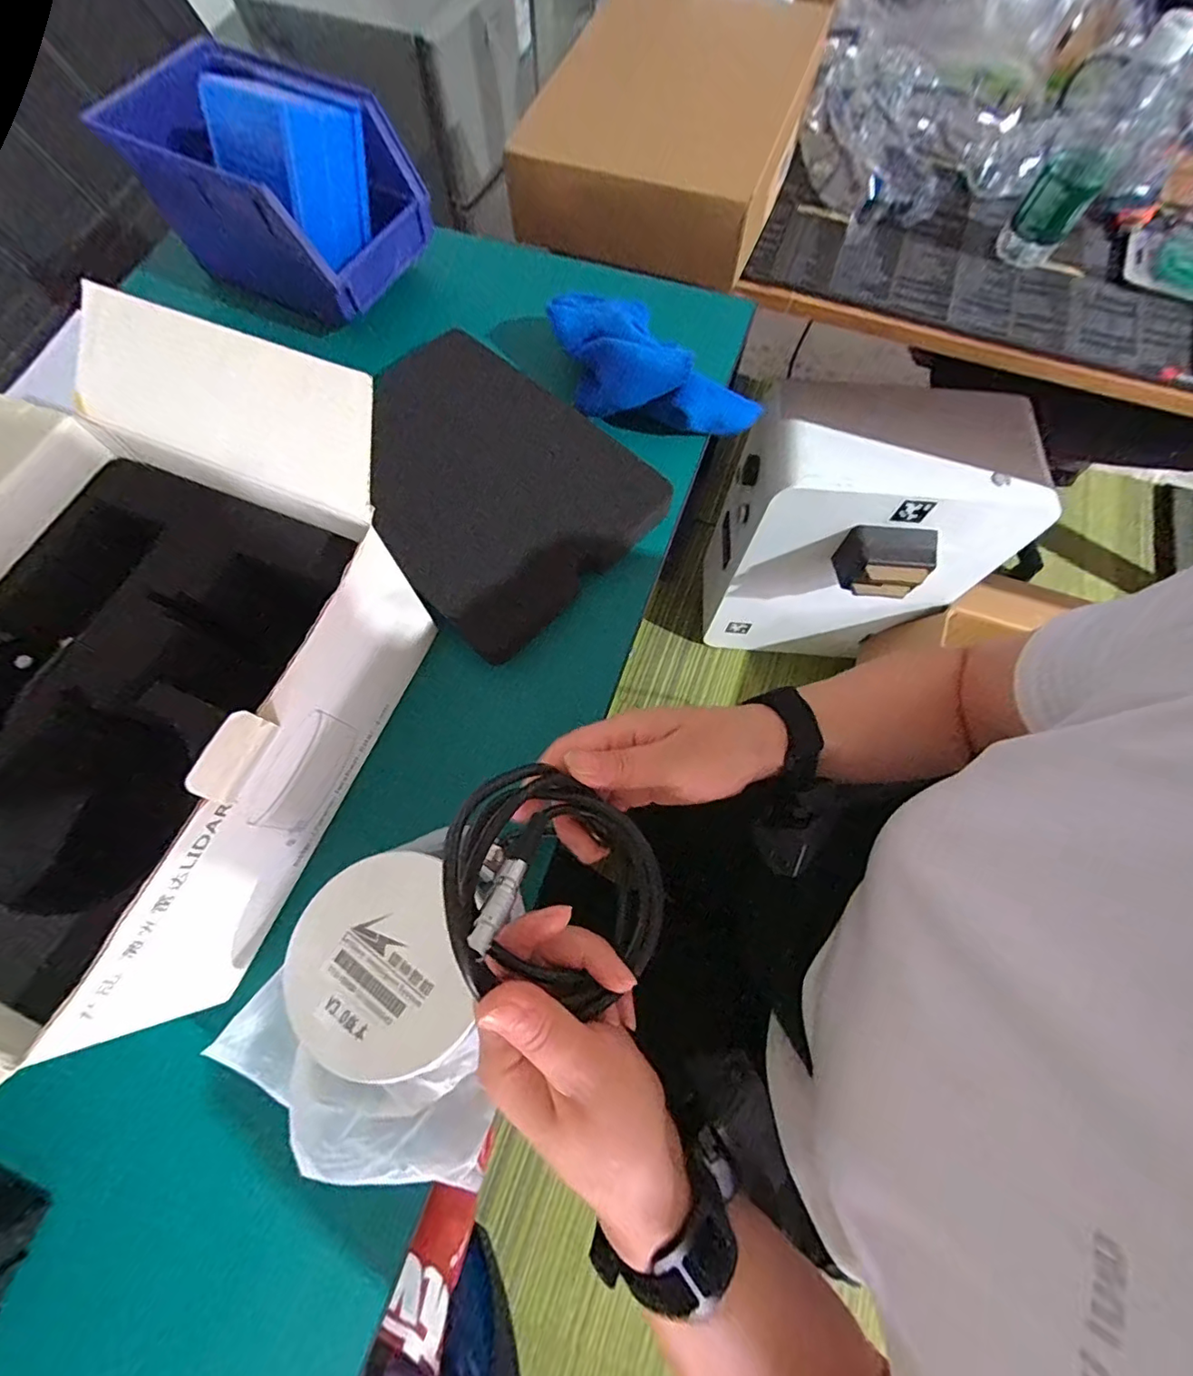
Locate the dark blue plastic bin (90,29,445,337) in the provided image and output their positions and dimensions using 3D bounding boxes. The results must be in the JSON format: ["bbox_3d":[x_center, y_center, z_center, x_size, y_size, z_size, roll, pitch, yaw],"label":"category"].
[{"bbox_3d":[-0.265,-0.426,0.467,0.199,0.116,0.139,28,73,10],"label":"dark blue plastic bin"}]

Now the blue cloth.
[{"bbox_3d":[0.037,-0.274,0.458,0.204,0.056,0.083,31,73,11],"label":"blue cloth"}]

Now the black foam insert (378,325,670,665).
[{"bbox_3d":[-0.092,-0.166,0.426,0.241,0.031,0.194,43,76,14],"label":"black foam insert"}]

